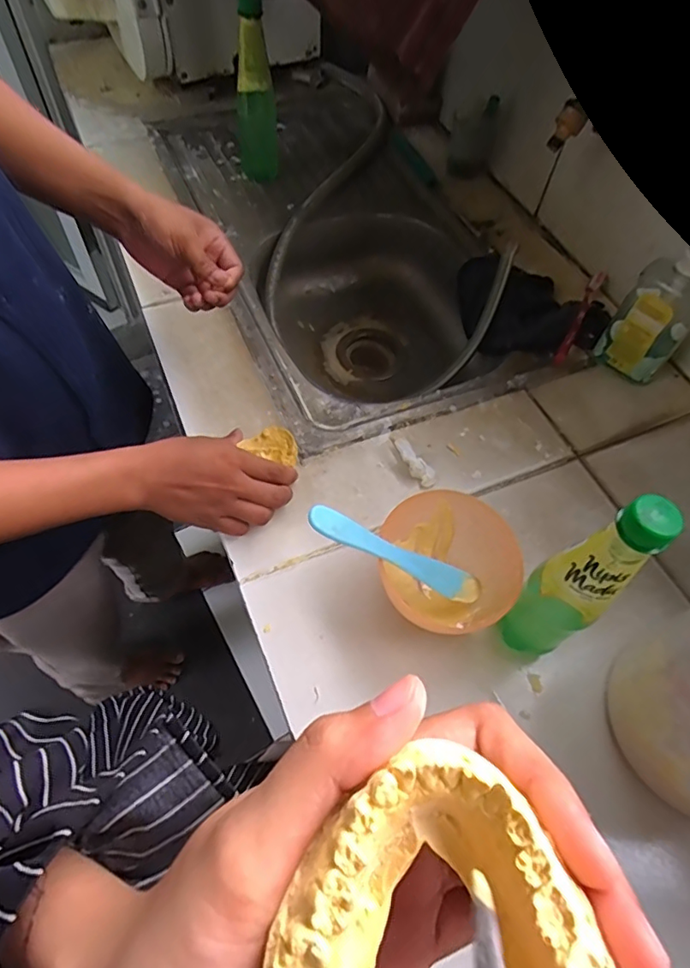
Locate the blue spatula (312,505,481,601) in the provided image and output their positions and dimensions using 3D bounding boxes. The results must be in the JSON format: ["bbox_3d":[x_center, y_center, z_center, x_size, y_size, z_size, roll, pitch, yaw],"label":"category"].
[{"bbox_3d":[0.046,0.061,0.438,0.173,0.007,0.028,27,56,-23],"label":"blue spatula"}]

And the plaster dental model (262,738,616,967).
[{"bbox_3d":[0.020,0.087,0.117,0.067,0.022,0.050,3,59,-2],"label":"plaster dental model"}]

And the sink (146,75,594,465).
[{"bbox_3d":[-0.013,-0.366,0.850,0.411,0.147,0.753,-19,62,-15],"label":"sink"}]

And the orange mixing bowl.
[{"bbox_3d":[0.088,0.074,0.465,0.108,0.077,0.114,-24,64,-17],"label":"orange mixing bowl"}]

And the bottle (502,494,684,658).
[{"bbox_3d":[0.166,0.078,0.397,0.048,0.220,0.053,1,59,-3],"label":"bottle"}]

